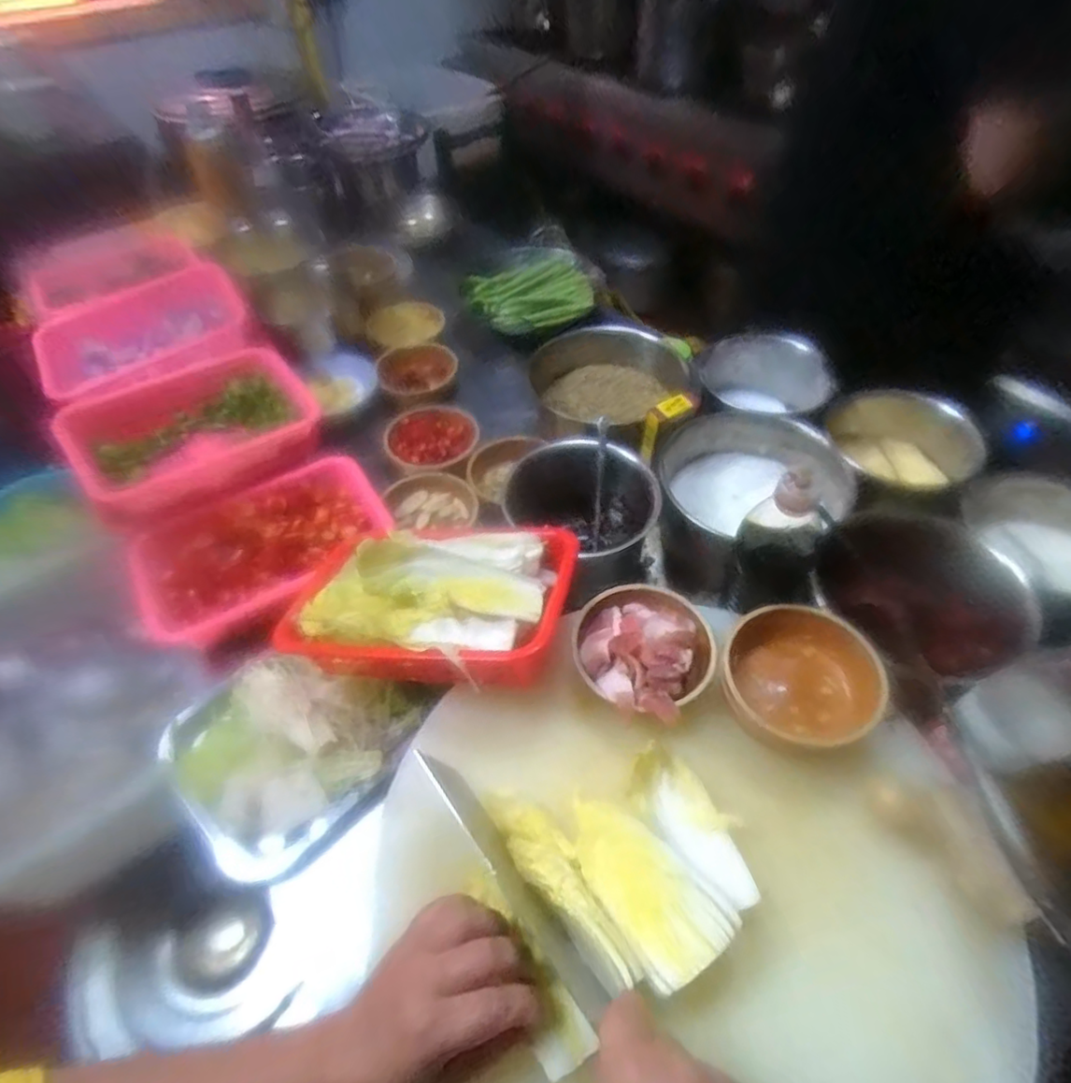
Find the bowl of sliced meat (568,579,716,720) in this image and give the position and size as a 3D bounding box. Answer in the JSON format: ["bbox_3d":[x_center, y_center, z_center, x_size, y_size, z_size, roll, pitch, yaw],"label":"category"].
[{"bbox_3d":[0.088,0.084,0.521,0.112,0.046,0.115,-2,49,2],"label":"bowl of sliced meat"}]

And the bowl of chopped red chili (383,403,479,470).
[{"bbox_3d":[-0.131,-0.127,0.812,0.113,0.046,0.100,-19,51,-12],"label":"bowl of chopped red chili"}]

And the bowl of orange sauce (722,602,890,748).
[{"bbox_3d":[0.209,0.097,0.501,0.113,0.055,0.108,-2,49,2],"label":"bowl of orange sauce"}]

